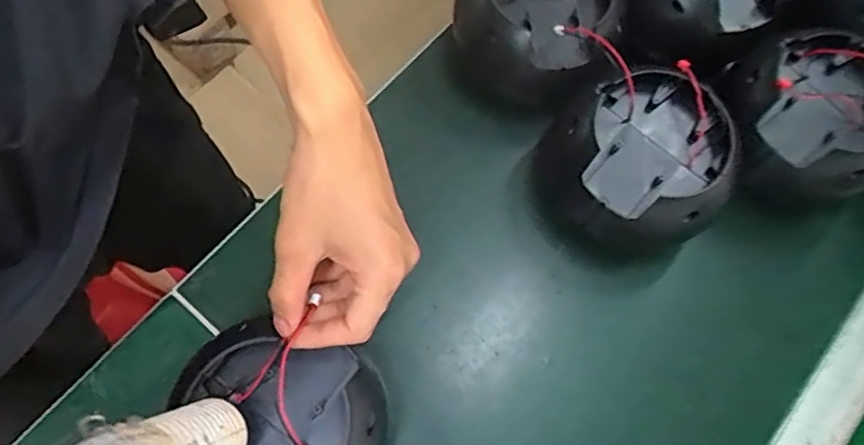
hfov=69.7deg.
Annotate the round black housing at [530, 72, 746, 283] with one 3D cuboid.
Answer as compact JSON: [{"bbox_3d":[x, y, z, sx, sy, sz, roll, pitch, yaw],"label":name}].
[{"bbox_3d":[0.142,-0.031,0.453,0.121,0.096,0.126,1,71,-2],"label":"round black housing"}]

